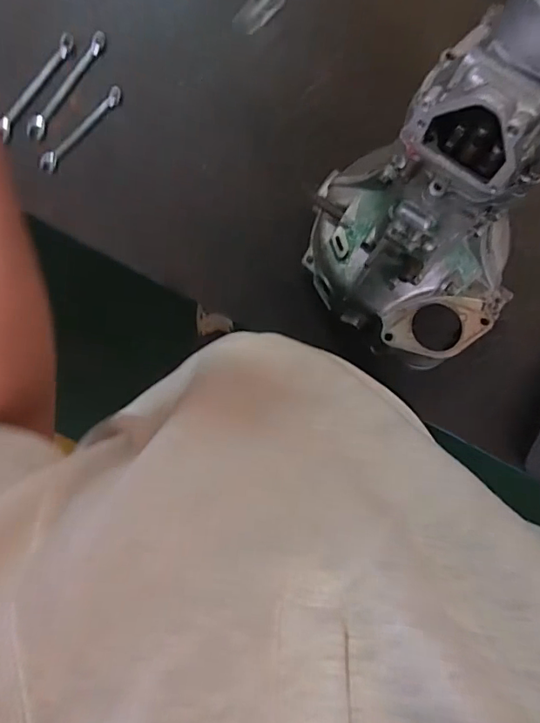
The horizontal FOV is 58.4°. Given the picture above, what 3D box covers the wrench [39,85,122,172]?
[{"bbox_3d":[-0.278,-0.343,0.711,0.027,0.009,0.160,45,95,-7],"label":"wrench"}]

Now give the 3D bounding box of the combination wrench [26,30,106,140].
[{"bbox_3d":[-0.299,-0.405,0.708,0.024,0.013,0.178,40,95,-7],"label":"combination wrench"}]

